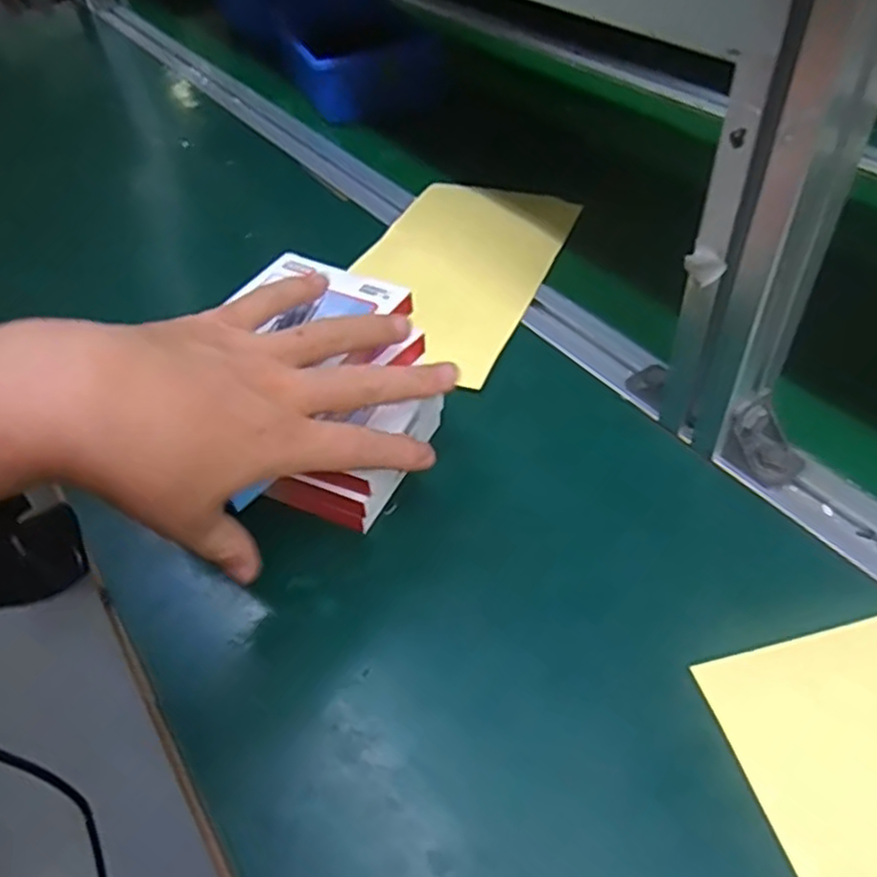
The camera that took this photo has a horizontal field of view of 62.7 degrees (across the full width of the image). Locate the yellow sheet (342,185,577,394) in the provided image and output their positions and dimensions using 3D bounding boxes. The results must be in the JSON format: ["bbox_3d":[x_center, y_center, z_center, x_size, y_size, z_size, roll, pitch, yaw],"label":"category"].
[{"bbox_3d":[0.010,-0.129,0.530,0.136,0.009,0.227,16,50,18],"label":"yellow sheet"}]

